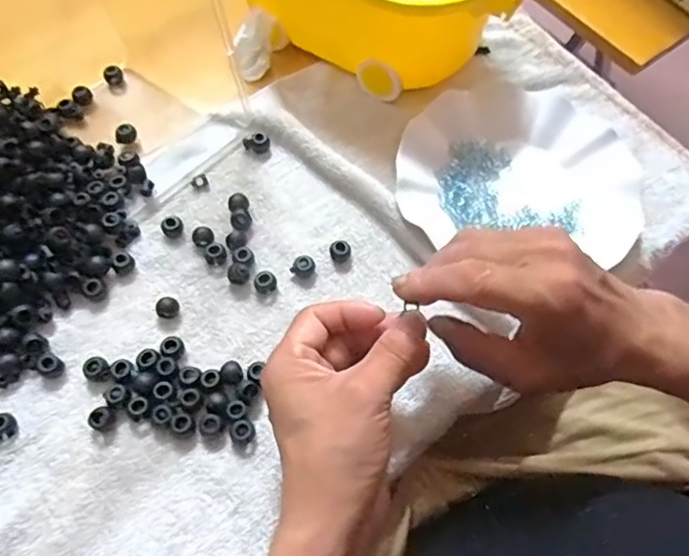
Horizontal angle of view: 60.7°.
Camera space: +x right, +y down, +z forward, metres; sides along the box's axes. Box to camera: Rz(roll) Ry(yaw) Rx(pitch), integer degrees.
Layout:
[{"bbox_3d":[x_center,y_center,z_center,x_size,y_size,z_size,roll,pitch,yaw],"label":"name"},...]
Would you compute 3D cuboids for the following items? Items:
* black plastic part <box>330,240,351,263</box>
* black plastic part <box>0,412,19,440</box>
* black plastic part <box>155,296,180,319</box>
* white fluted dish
[{"bbox_3d":[-0.003,-0.019,0.422,0.015,0.012,0.013,5,62,-1],"label":"black plastic part"},{"bbox_3d":[-0.207,0.089,0.355,0.016,0.007,0.015,2,62,-3],"label":"black plastic part"},{"bbox_3d":[-0.119,0.020,0.395,0.015,0.009,0.013,10,62,1],"label":"black plastic part"},{"bbox_3d":[0.131,-0.077,0.454,0.177,0.023,0.169,2,62,-3],"label":"white fluted dish"}]

